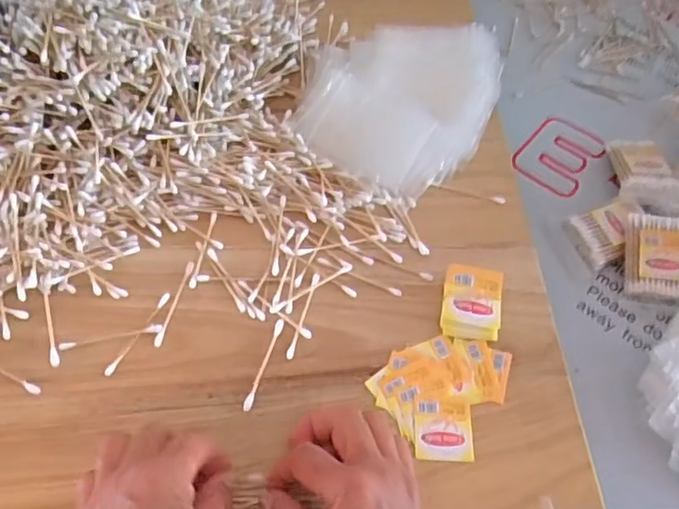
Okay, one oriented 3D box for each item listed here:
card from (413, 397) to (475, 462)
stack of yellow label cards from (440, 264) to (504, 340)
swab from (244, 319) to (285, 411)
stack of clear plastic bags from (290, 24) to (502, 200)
[{"bbox_3d":[0.072,0.121,0.405,0.041,0.004,0.041,4,66,-4],"label":"card"},{"bbox_3d":[0.099,0.035,0.442,0.042,0.022,0.051,8,59,3],"label":"stack of yellow label cards"},{"bbox_3d":[-0.053,0.078,0.418,0.006,0.005,0.070,16,60,7],"label":"swab"},{"bbox_3d":[0.051,-0.142,0.528,0.168,0.044,0.181,18,60,9],"label":"stack of clear plastic bags"}]

